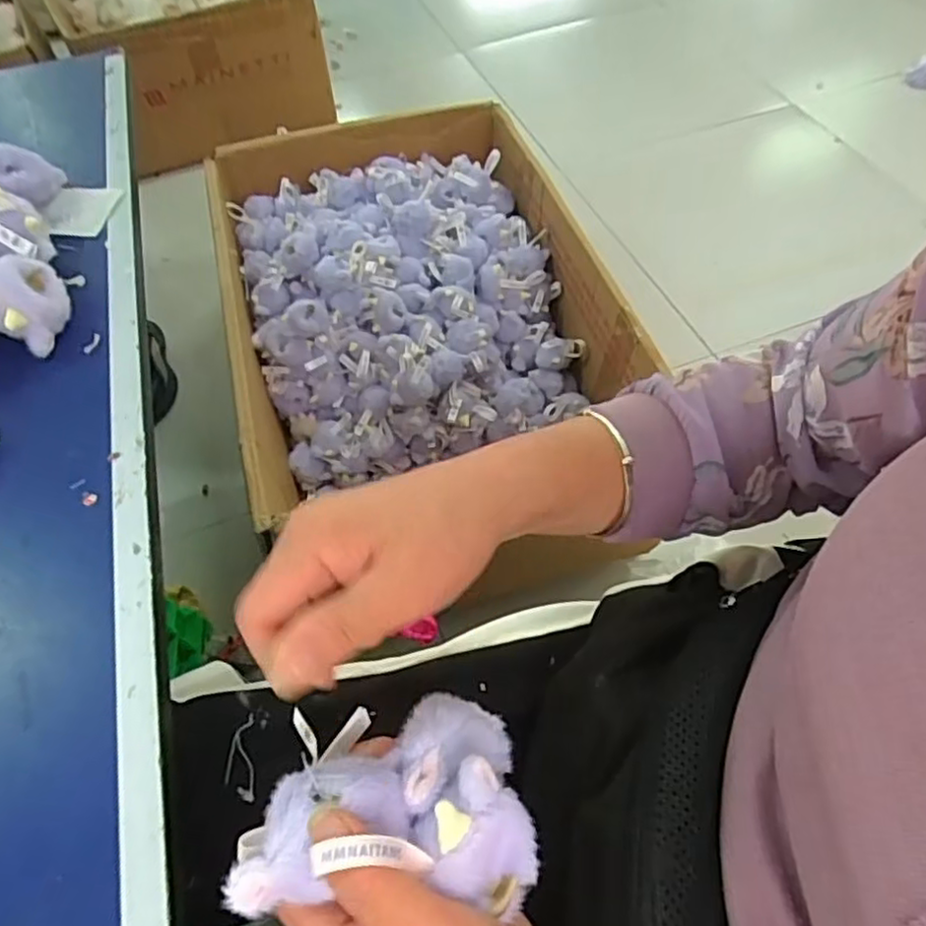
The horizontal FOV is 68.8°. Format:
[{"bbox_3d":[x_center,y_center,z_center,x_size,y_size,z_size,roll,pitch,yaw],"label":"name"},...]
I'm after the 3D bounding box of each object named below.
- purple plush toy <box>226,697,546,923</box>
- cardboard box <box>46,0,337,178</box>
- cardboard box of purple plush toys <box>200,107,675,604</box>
[{"bbox_3d":[-0.030,0.131,0.275,0.113,0.051,0.078,-1,54,3],"label":"purple plush toy"},{"bbox_3d":[-0.611,-0.965,1.537,0.509,0.300,0.493,-19,57,-9],"label":"cardboard box"},{"bbox_3d":[-0.075,-0.214,0.992,0.482,0.235,0.642,-16,56,-7],"label":"cardboard box of purple plush toys"}]

